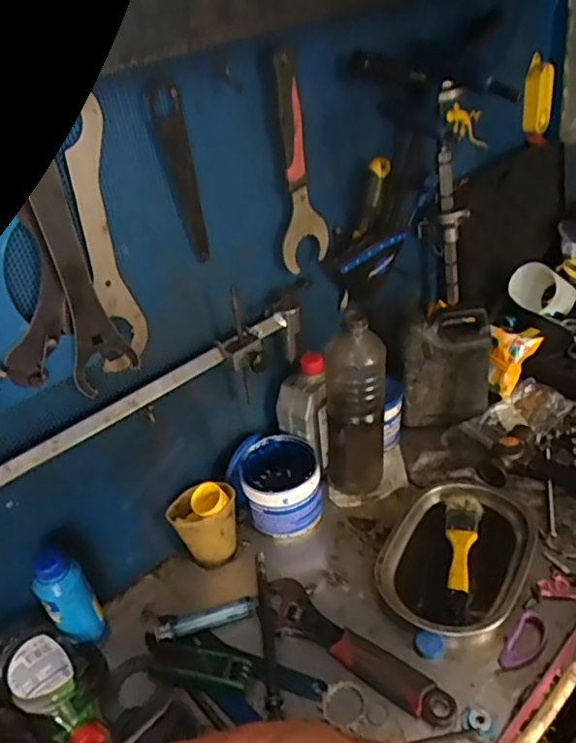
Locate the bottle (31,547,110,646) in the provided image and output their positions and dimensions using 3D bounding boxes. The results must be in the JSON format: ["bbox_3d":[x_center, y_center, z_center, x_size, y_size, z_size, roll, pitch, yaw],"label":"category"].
[{"bbox_3d":[-0.236,0.247,0.641,0.036,0.133,0.043,-2,36,11],"label":"bottle"}]

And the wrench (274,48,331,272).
[{"bbox_3d":[0.019,-0.237,0.691,0.069,0.240,0.012,-24,39,-28],"label":"wrench"}]

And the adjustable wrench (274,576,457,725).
[{"bbox_3d":[0.063,0.296,0.631,0.233,0.026,0.054,24,47,39],"label":"adjustable wrench"}]

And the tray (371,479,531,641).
[{"bbox_3d":[0.201,0.223,0.716,0.153,0.035,0.216,11,40,27],"label":"tray"}]

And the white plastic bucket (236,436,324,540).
[{"bbox_3d":[-0.008,0.154,0.787,0.099,0.093,0.106,-7,35,5],"label":"white plastic bucket"}]

